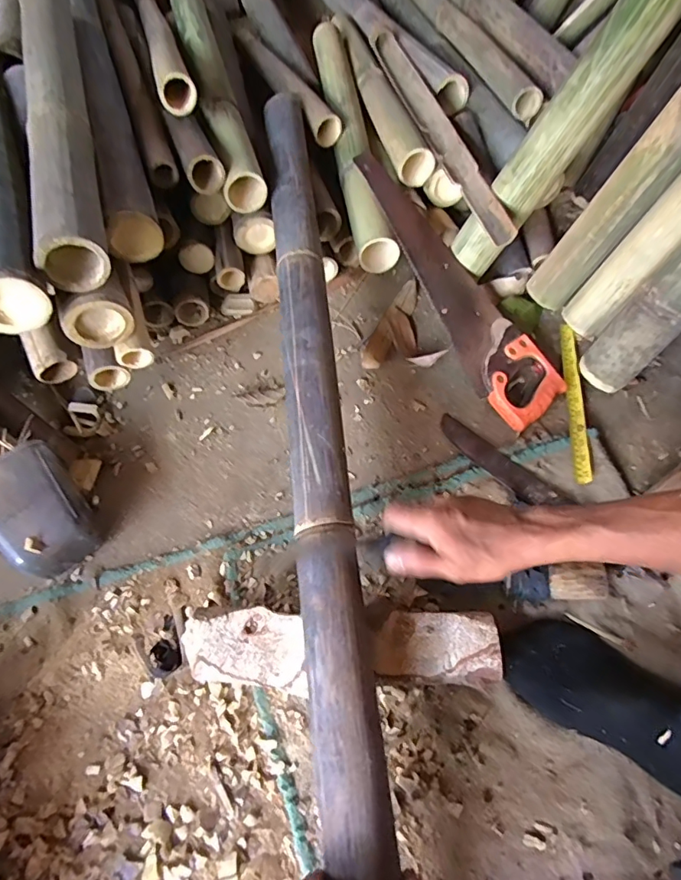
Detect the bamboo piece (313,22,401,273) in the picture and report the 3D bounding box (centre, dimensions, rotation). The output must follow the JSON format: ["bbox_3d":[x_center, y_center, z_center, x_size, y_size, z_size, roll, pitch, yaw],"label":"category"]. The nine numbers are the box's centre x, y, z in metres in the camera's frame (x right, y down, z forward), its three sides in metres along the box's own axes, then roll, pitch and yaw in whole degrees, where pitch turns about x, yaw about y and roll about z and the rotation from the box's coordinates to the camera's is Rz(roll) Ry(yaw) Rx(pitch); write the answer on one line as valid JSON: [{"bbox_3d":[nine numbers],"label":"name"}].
[{"bbox_3d":[0.012,-0.571,0.920,0.069,0.079,0.649,-8,61,-4],"label":"bamboo piece"}]

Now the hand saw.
[{"bbox_3d":[0.170,-0.251,0.773,0.118,0.024,0.501,-26,77,-14],"label":"hand saw"}]

